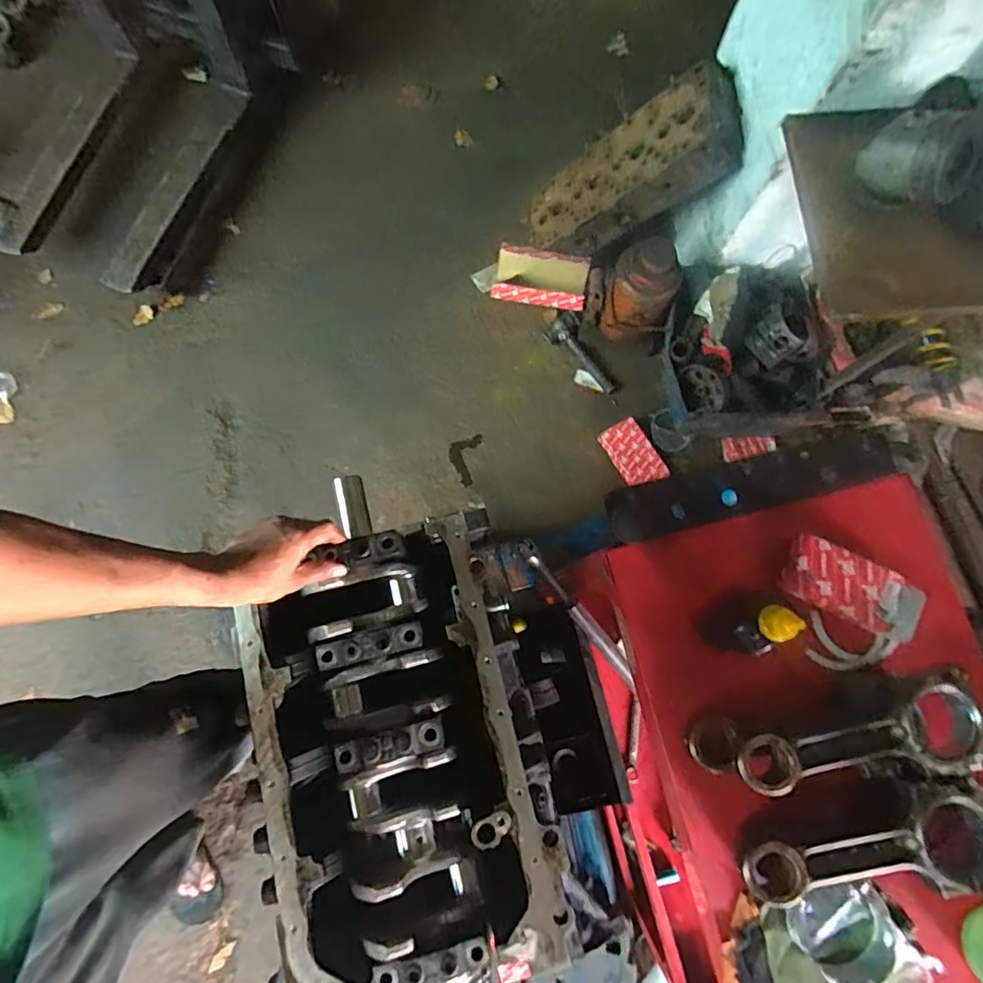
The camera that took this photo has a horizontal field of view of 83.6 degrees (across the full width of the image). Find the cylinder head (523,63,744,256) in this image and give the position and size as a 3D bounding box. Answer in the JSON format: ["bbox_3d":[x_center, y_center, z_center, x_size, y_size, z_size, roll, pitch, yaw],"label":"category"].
[{"bbox_3d":[0.284,-0.667,1.200,0.119,0.497,0.200,11,73,-44],"label":"cylinder head"}]

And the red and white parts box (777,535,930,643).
[{"bbox_3d":[0.355,0.096,0.537,0.138,0.022,0.061,24,79,4],"label":"red and white parts box"}]

